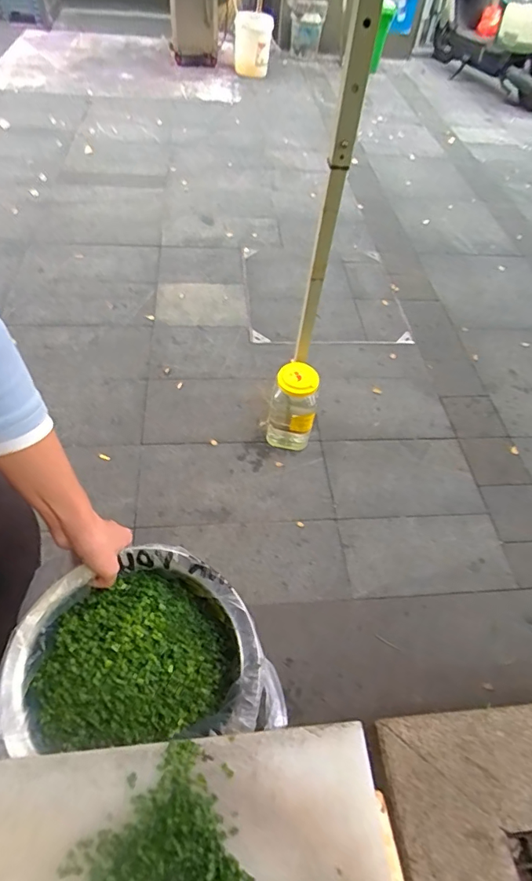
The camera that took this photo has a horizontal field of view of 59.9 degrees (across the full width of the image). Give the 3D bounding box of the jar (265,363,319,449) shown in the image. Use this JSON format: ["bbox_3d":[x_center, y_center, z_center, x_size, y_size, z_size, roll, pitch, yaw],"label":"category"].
[{"bbox_3d":[0.078,-0.095,1.444,0.141,0.291,0.107,8,52,1],"label":"jar"}]

